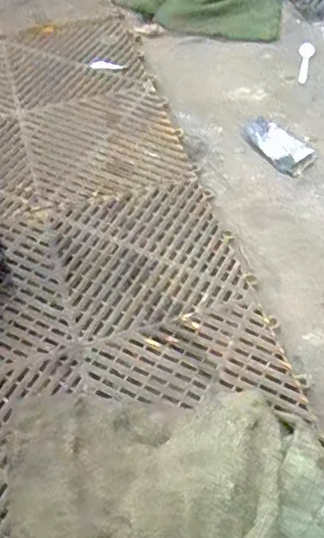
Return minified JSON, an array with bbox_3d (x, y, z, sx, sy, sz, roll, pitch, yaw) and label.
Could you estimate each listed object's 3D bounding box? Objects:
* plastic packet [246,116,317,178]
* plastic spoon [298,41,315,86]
[{"bbox_3d":[0.159,-0.168,0.769,0.048,0.025,0.099,-31,59,-18],"label":"plastic packet"},{"bbox_3d":[0.227,-0.326,0.903,0.022,0.004,0.108,9,55,9],"label":"plastic spoon"}]

